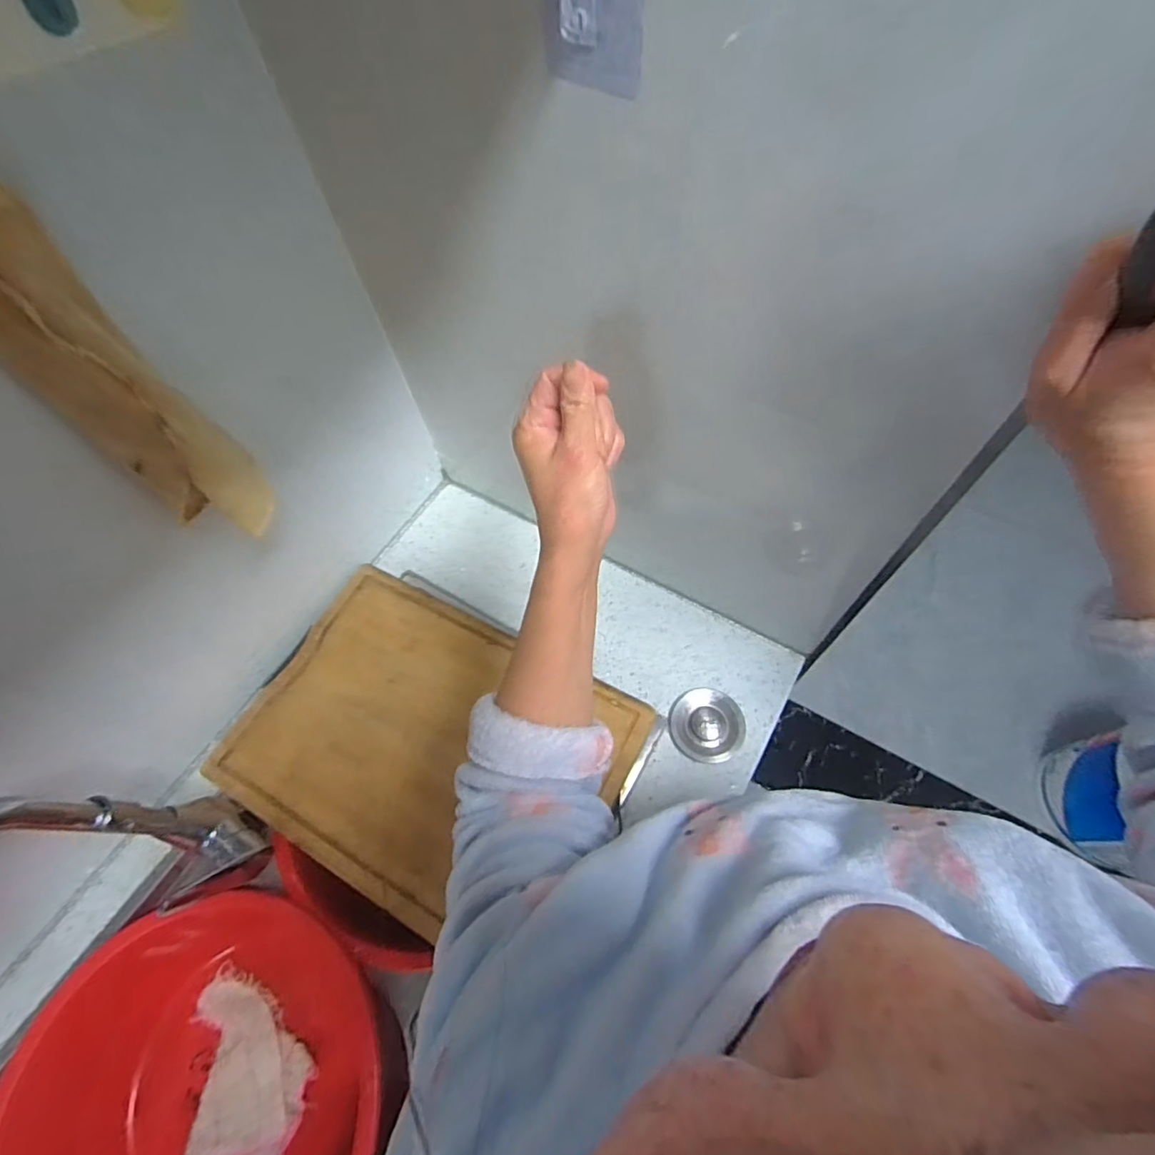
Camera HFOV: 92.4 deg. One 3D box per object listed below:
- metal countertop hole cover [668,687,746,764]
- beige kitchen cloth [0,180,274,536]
[{"bbox_3d":[0.154,0.172,0.655,0.085,0.025,0.082,14,64,12],"label":"metal countertop hole cover"},{"bbox_3d":[-0.327,-0.137,0.380,0.077,0.277,0.079,36,70,21],"label":"beige kitchen cloth"}]

